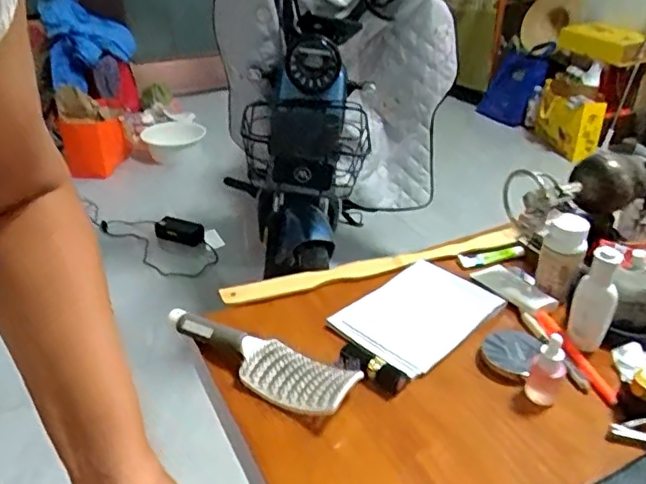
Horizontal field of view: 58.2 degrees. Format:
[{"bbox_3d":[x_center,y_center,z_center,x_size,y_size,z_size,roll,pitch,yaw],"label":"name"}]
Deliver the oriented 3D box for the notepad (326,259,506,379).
[{"bbox_3d":[0.120,0.088,0.729,0.196,0.015,0.130,-28,43,-36],"label":"notepad"}]

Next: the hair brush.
[{"bbox_3d":[-0.079,0.127,0.649,0.239,0.031,0.065,19,36,28],"label":"hair brush"}]

